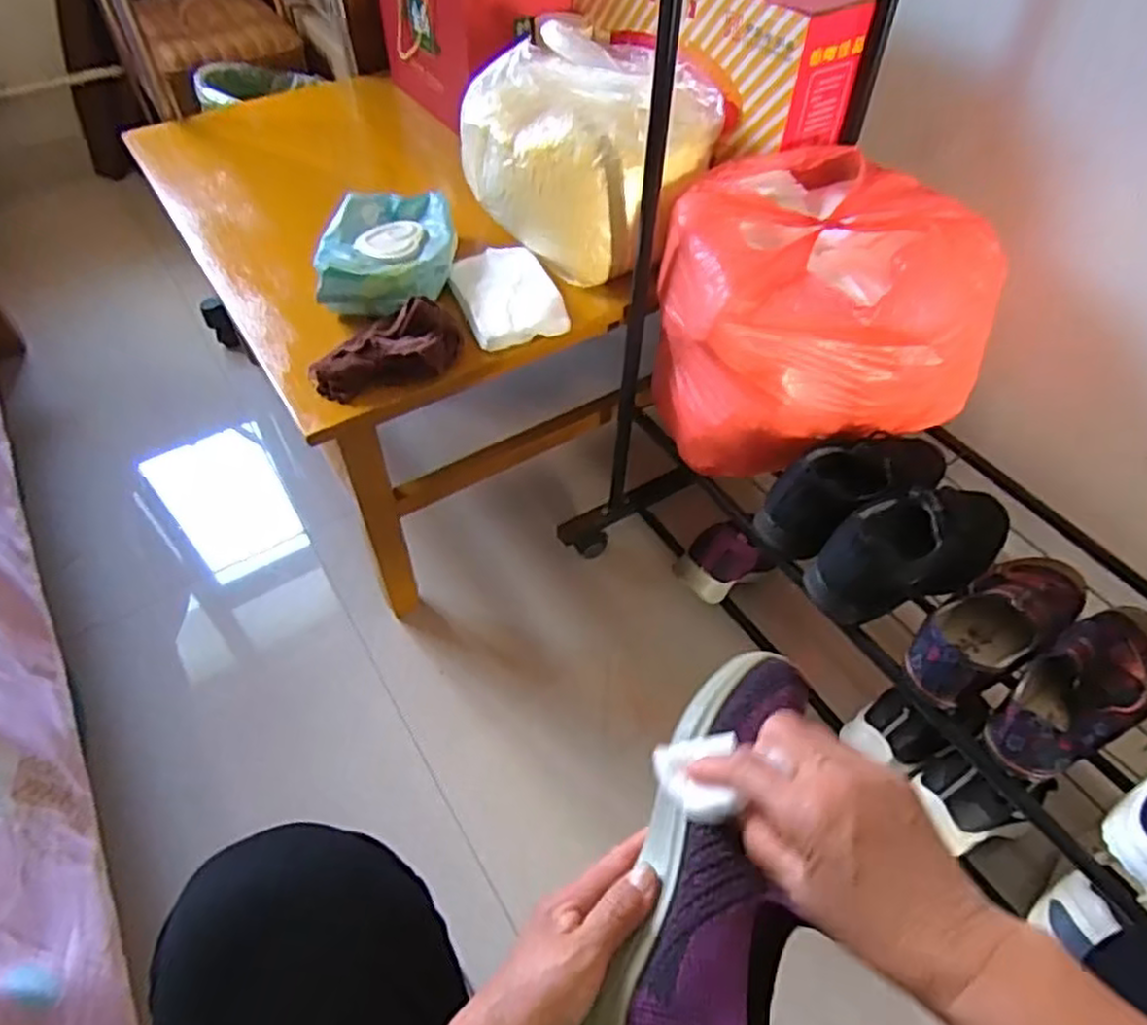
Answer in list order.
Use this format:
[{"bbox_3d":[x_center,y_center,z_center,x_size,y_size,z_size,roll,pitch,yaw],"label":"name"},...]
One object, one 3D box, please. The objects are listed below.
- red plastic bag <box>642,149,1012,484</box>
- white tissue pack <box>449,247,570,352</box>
[{"bbox_3d":[0.258,-0.223,0.808,0.309,0.229,0.271,-12,52,-10],"label":"red plastic bag"},{"bbox_3d":[-0.077,-0.246,0.826,0.105,0.021,0.156,-16,53,-13],"label":"white tissue pack"}]

